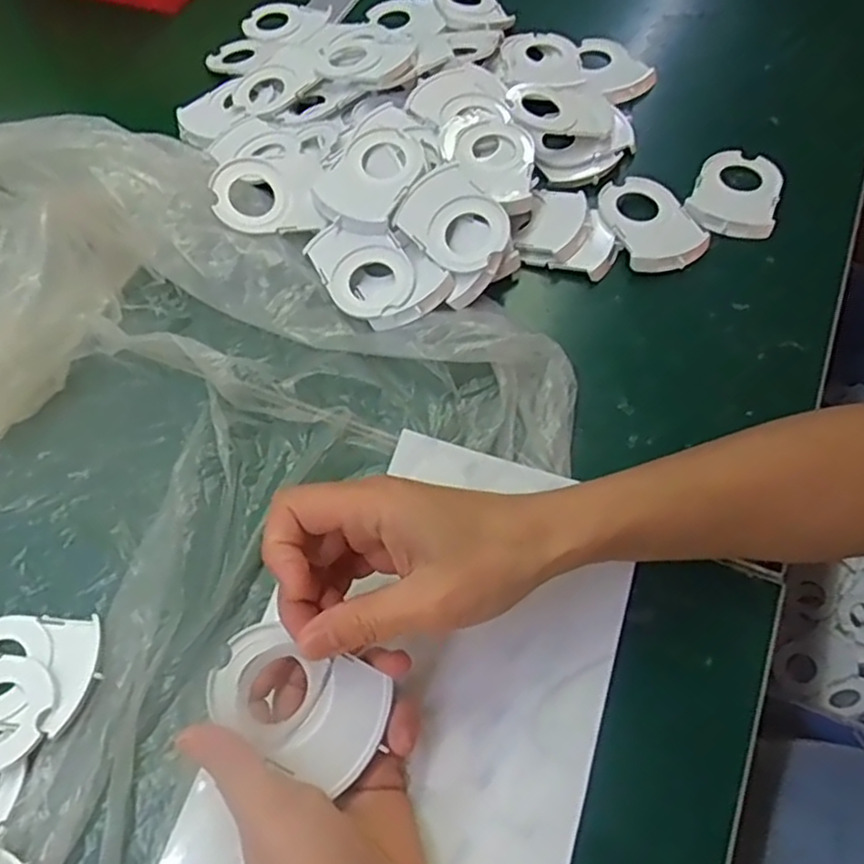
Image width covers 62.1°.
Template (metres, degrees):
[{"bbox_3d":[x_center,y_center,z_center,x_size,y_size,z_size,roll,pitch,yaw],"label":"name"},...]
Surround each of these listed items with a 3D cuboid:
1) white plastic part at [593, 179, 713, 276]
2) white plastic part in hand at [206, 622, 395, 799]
[{"bbox_3d":[0.149,-0.140,0.485,0.059,0.013,0.078,-18,61,-7],"label":"white plastic part"},{"bbox_3d":[-0.058,0.116,0.312,0.073,0.012,0.047,34,69,-4],"label":"white plastic part in hand"}]

